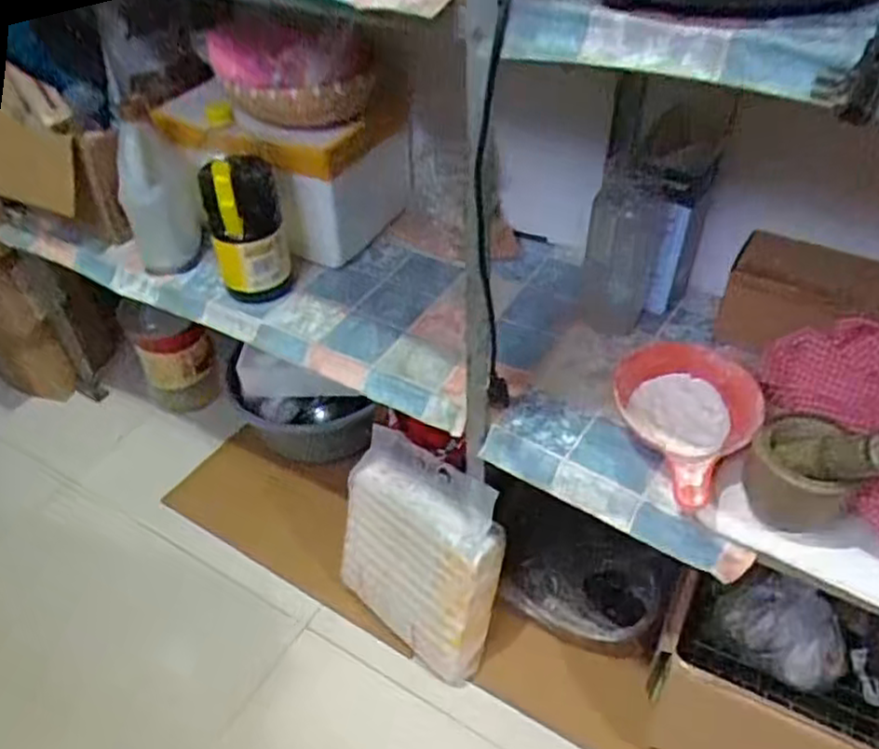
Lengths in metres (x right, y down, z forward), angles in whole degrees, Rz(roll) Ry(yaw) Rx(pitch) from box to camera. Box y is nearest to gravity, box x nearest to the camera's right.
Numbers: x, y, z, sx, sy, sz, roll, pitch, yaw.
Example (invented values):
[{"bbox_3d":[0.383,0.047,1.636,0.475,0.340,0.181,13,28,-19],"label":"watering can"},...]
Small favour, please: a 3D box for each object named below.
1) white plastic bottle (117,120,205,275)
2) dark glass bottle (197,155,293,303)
[{"bbox_3d":[-0.424,-0.260,1.097,0.117,0.219,0.096,-19,46,-16],"label":"white plastic bottle"},{"bbox_3d":[-0.276,-0.205,1.027,0.102,0.217,0.100,-15,45,-13],"label":"dark glass bottle"}]

